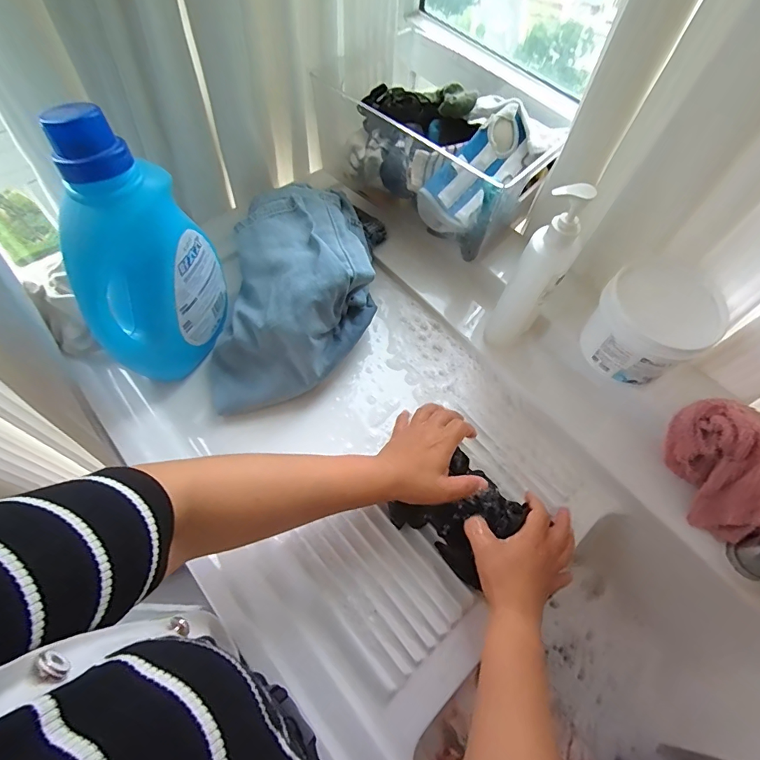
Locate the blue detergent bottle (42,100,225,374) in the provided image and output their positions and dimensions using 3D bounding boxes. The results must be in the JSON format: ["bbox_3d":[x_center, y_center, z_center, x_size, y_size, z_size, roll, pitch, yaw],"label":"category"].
[{"bbox_3d":[-0.262,-0.125,0.476,0.089,0.273,0.149,15,62,5],"label":"blue detergent bottle"}]

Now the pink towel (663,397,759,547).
[{"bbox_3d":[0.418,0.114,0.485,0.183,0.100,0.106,29,64,13],"label":"pink towel"}]

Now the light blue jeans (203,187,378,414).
[{"bbox_3d":[-0.111,-0.146,0.602,0.214,0.126,0.376,2,61,-2],"label":"light blue jeans"}]

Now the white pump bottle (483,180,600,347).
[{"bbox_3d":[0.187,-0.121,0.524,0.058,0.232,0.047,31,64,14],"label":"white pump bottle"}]

